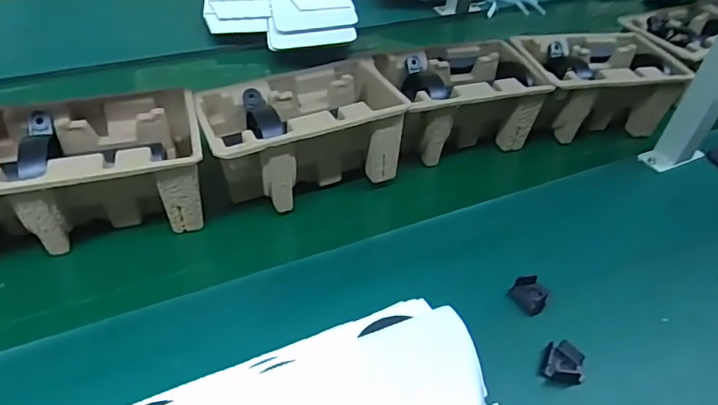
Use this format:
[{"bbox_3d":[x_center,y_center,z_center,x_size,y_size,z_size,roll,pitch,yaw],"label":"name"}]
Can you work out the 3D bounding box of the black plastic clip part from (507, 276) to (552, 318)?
[{"bbox_3d":[0.176,0.094,0.527,0.035,0.015,0.040,25,46,23],"label":"black plastic clip part"}]

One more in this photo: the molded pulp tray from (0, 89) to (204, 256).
[{"bbox_3d":[-0.284,-0.029,0.556,0.228,0.109,0.139,-14,44,-18],"label":"molded pulp tray"}]

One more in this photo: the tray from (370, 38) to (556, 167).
[{"bbox_3d":[0.130,-0.139,0.713,0.221,0.107,0.147,-14,44,-18],"label":"tray"}]

